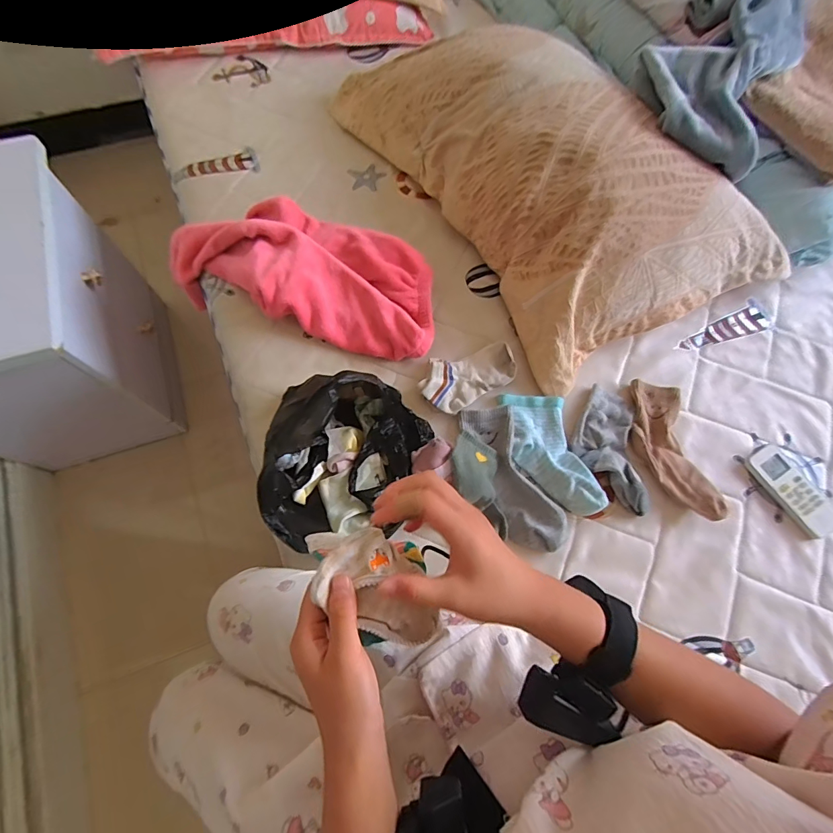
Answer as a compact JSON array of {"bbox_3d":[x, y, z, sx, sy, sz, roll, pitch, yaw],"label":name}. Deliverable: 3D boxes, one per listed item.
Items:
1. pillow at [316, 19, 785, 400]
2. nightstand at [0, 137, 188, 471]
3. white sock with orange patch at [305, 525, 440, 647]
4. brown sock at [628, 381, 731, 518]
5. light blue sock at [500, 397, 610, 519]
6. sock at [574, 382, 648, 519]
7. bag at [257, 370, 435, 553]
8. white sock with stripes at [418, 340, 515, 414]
[{"bbox_3d":[0.208,-0.429,0.700,0.423,0.156,0.695,-28,74,-12],"label":"pillow"},{"bbox_3d":[-0.748,-0.165,0.836,0.340,0.439,0.394,-19,72,-9],"label":"nightstand"},{"bbox_3d":[-0.025,0.129,0.321,0.070,0.023,0.129,-39,111,-15],"label":"white sock with orange patch"},{"bbox_3d":[0.359,0.043,0.604,0.076,0.032,0.204,-6,70,-5],"label":"brown sock"},{"bbox_3d":[0.184,0.045,0.580,0.085,0.037,0.180,-12,71,-7],"label":"light blue sock"},{"bbox_3d":[0.271,0.041,0.595,0.082,0.026,0.177,0,70,-3],"label":"sock"},{"bbox_3d":[-0.082,0.050,0.523,0.198,0.116,0.206,4,70,-1],"label":"bag"},{"bbox_3d":[0.074,-0.062,0.631,0.138,0.031,0.082,-29,74,-12],"label":"white sock with stripes"}]

